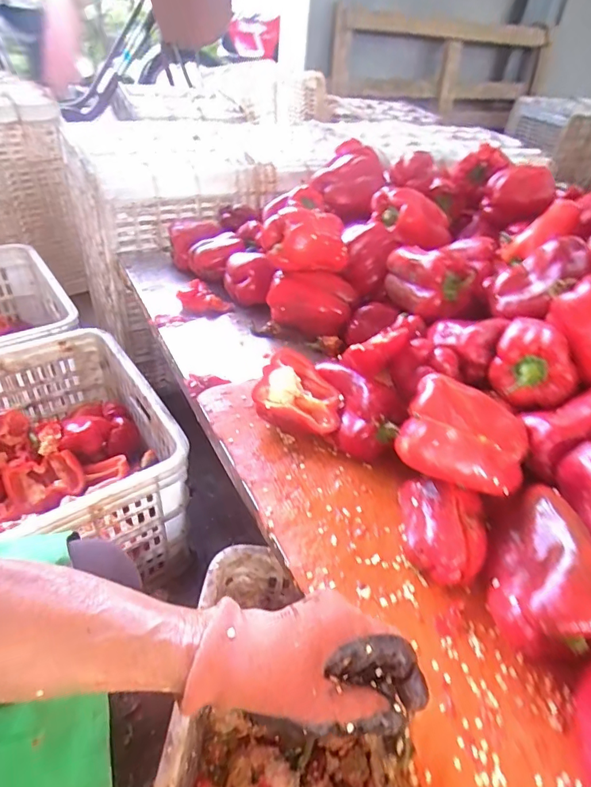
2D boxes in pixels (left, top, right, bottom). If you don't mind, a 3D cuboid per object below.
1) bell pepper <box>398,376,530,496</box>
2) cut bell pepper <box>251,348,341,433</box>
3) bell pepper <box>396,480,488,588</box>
[{"bbox_3d":[0.145,0.038,0.391,0.101,0.067,0.090,23,43,17],"label":"bell pepper"},{"bbox_3d":[0.005,0.003,0.483,0.089,0.055,0.076,12,41,6],"label":"cut bell pepper"},{"bbox_3d":[0.120,0.113,0.381,0.064,0.055,0.079,11,41,4],"label":"bell pepper"}]

